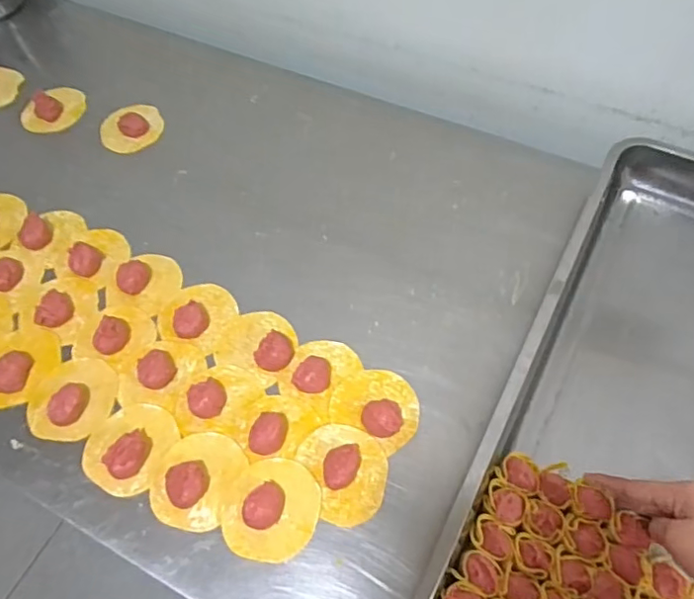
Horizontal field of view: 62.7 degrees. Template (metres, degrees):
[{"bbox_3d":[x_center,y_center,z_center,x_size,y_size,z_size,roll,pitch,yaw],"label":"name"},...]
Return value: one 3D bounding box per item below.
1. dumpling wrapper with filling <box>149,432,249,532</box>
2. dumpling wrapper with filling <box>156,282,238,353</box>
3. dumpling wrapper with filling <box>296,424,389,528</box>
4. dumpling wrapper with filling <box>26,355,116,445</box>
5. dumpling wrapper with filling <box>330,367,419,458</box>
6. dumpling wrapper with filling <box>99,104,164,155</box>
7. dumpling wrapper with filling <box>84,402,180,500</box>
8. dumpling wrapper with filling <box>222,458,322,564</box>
[{"bbox_3d":[-0.134,0.155,0.502,0.070,0.023,0.083,15,58,13],"label":"dumpling wrapper with filling"},{"bbox_3d":[-0.156,0.011,0.589,0.076,0.024,0.074,-2,56,3],"label":"dumpling wrapper with filling"},{"bbox_3d":[0.001,0.148,0.503,0.070,0.022,0.088,-21,57,-10],"label":"dumpling wrapper with filling"},{"bbox_3d":[-0.267,0.092,0.551,0.082,0.030,0.084,-2,56,3],"label":"dumpling wrapper with filling"},{"bbox_3d":[0.029,0.096,0.534,0.082,0.019,0.069,26,61,19],"label":"dumpling wrapper with filling"},{"bbox_3d":[-0.282,-0.226,0.749,0.081,0.017,0.072,-31,60,-16],"label":"dumpling wrapper with filling"},{"bbox_3d":[-0.202,0.131,0.521,0.075,0.021,0.081,-2,56,3],"label":"dumpling wrapper with filling"},{"bbox_3d":[-0.065,0.177,0.489,0.078,0.023,0.083,-2,56,3],"label":"dumpling wrapper with filling"}]

